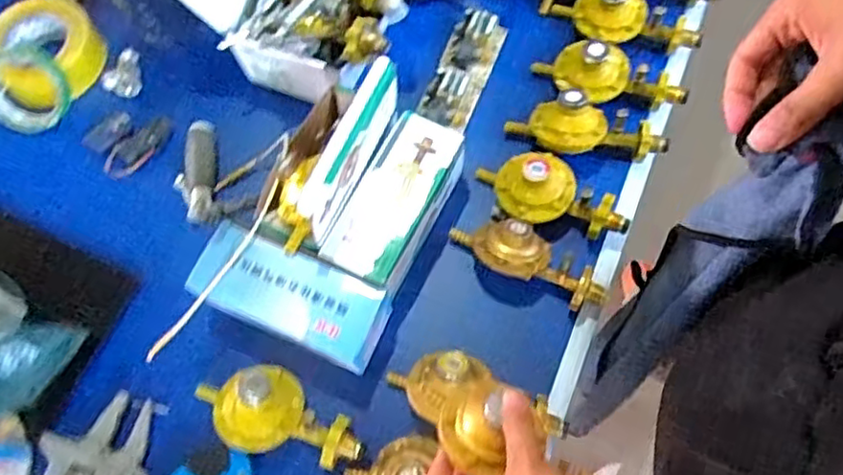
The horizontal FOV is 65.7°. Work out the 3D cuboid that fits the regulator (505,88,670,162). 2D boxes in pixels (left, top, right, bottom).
[{"bbox_3d":[0.183,-0.126,0.712,0.173,0.053,0.070,3,69,4],"label":"regulator"}]

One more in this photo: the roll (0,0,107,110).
[{"bbox_3d":[-0.454,-0.229,0.787,0.121,0.047,0.125,-1,69,3],"label":"roll"}]

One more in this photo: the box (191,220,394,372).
[{"bbox_3d":[-0.129,0.059,0.643,0.194,0.051,0.079,21,71,11],"label":"box"}]

